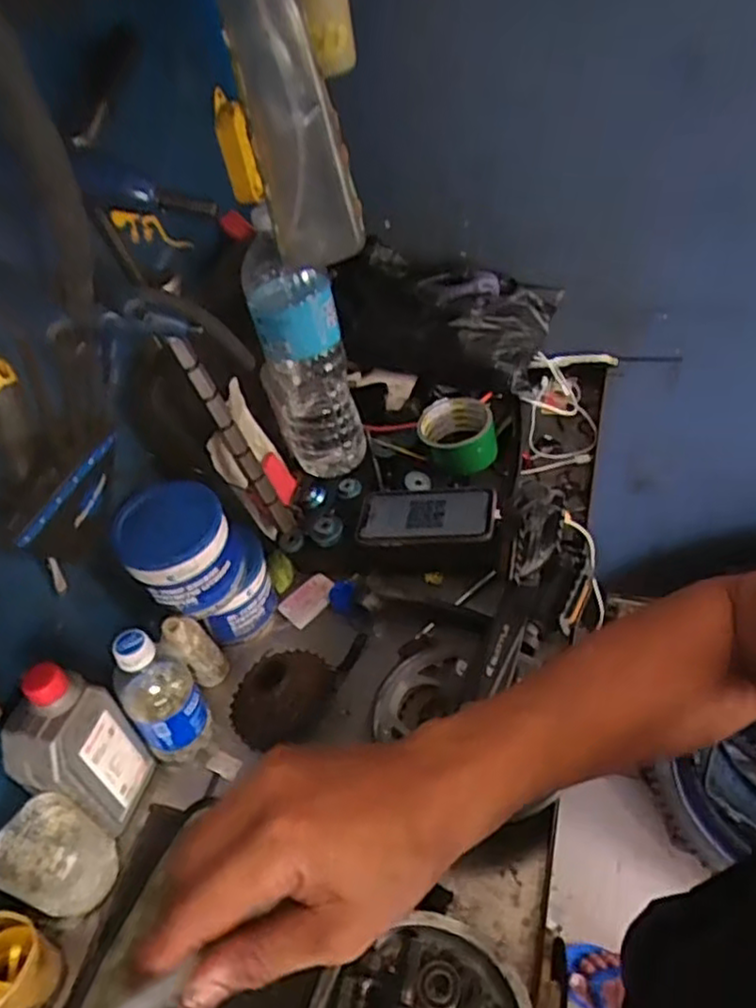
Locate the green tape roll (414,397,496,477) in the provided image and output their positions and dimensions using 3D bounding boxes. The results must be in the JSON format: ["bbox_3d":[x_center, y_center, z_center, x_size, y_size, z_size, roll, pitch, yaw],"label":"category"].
[{"bbox_3d":[0.093,-0.078,0.825,0.089,0.053,0.082,-6,45,5],"label":"green tape roll"}]

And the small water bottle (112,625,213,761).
[{"bbox_3d":[-0.194,0.174,0.630,0.059,0.159,0.057,-6,45,6],"label":"small water bottle"}]

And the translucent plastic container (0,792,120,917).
[{"bbox_3d":[-0.257,0.289,0.569,0.071,0.086,0.066,-6,45,6],"label":"translucent plastic container"}]

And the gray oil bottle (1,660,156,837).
[{"bbox_3d":[-0.252,0.210,0.591,0.055,0.171,0.080,4,47,15],"label":"gray oil bottle"}]

